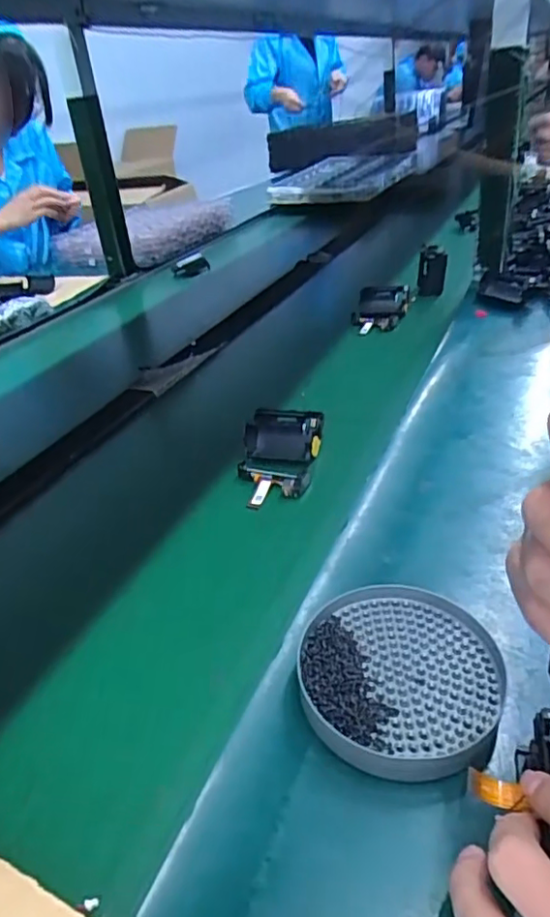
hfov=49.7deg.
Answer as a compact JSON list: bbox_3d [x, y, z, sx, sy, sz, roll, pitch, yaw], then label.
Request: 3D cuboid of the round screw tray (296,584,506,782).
[{"bbox_3d":[0.071,0.123,0.341,0.111,0.019,0.110,0,32,9],"label":"round screw tray"}]

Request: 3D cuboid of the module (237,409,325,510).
[{"bbox_3d":[0.003,-0.003,0.556,0.073,0.043,0.113,0,32,10],"label":"module"}]

